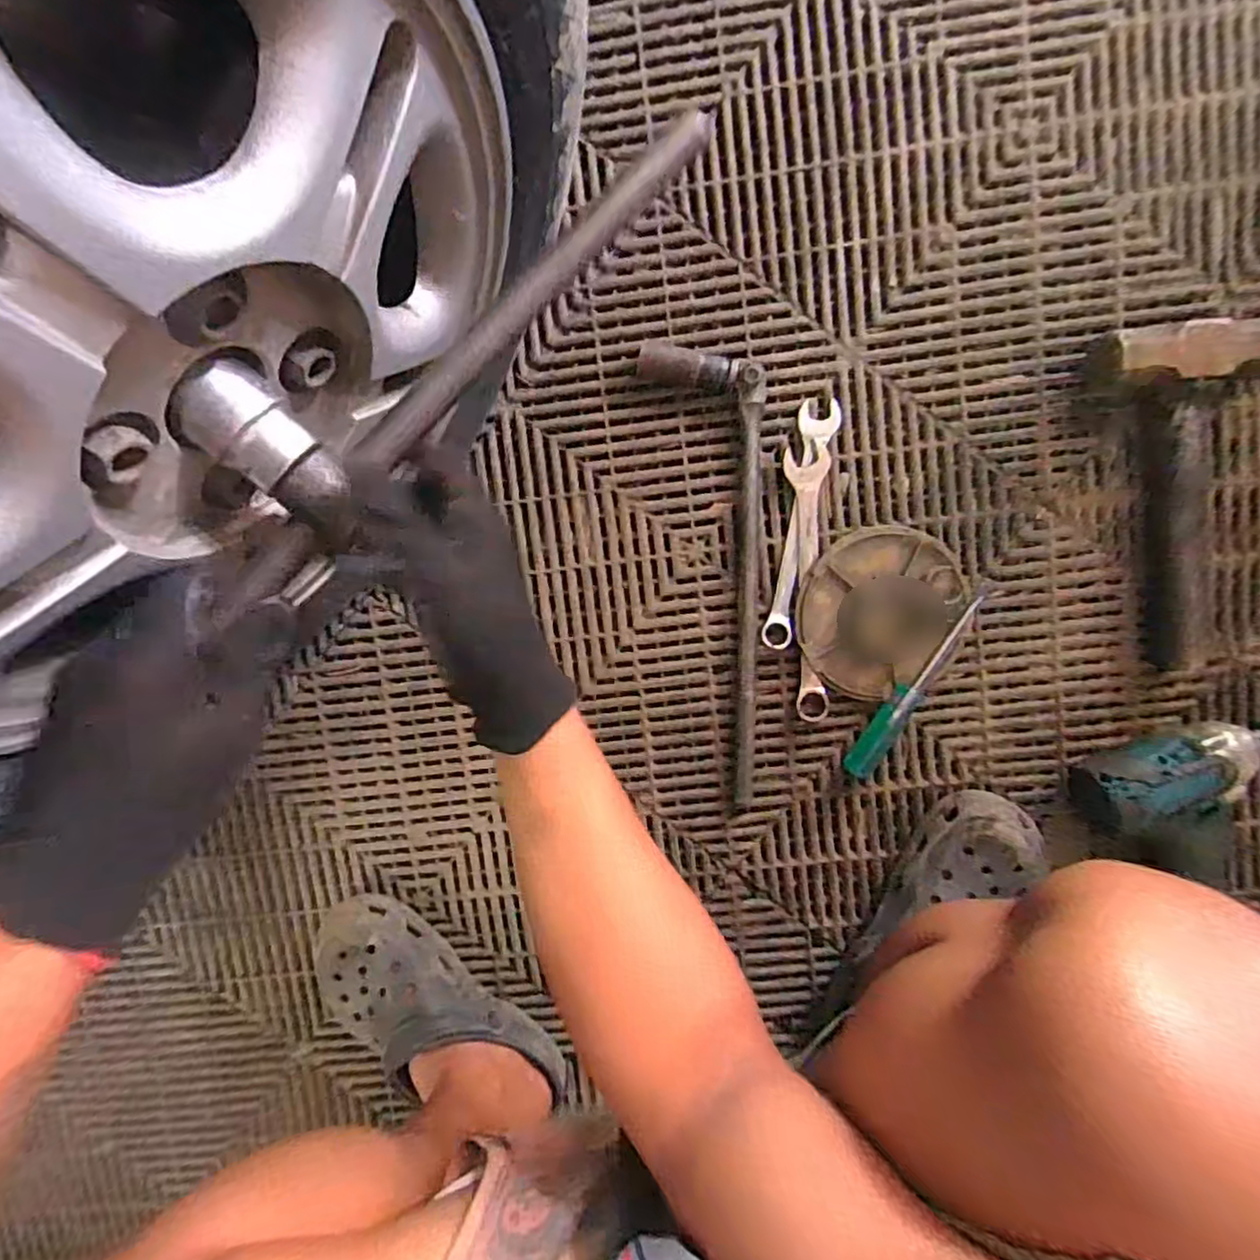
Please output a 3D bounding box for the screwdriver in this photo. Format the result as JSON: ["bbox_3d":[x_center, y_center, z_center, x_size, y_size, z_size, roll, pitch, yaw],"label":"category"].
[{"bbox_3d":[0.235,0.050,0.554,0.028,0.023,0.175,28,98,1],"label":"screwdriver"}]

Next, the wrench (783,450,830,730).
[{"bbox_3d":[0.147,-0.036,0.551,0.035,0.014,0.226,-1,97,5],"label":"wrench"}]

